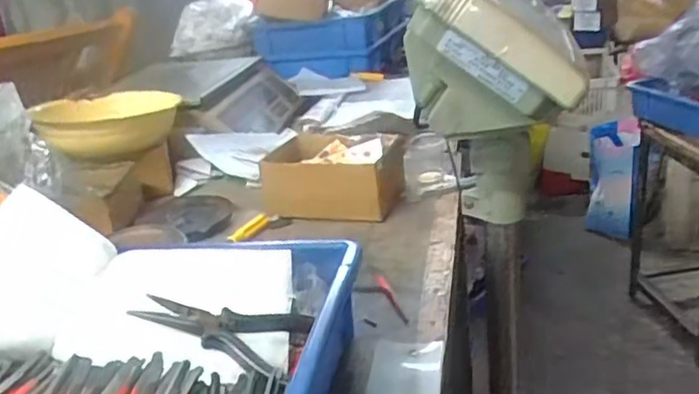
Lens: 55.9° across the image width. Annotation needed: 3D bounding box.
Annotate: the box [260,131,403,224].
[{"bbox_3d":[-0.019,-0.025,0.808,0.166,0.071,0.117,-1,23,14],"label":"box"}]

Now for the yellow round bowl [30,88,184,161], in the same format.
[{"bbox_3d":[-0.330,-0.102,0.921,0.193,0.063,0.147,-16,24,-20],"label":"yellow round bowl"}]

